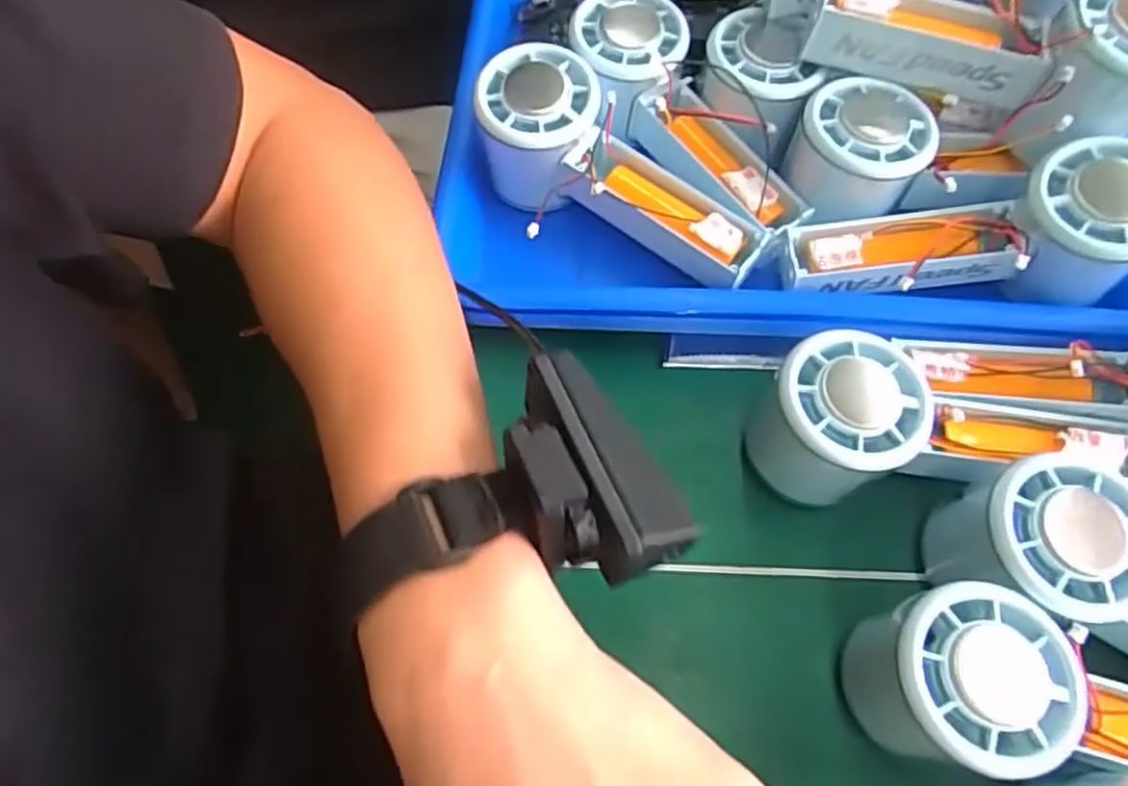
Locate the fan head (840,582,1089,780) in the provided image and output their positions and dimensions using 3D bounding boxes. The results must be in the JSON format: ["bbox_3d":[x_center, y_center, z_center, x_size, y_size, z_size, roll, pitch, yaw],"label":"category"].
[{"bbox_3d":[0.135,0.102,0.257,0.057,0.060,0.055,0,64,1],"label":"fan head"}]

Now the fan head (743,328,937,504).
[{"bbox_3d":[0.111,0.013,0.301,0.056,0.065,0.055,0,64,1],"label":"fan head"}]

